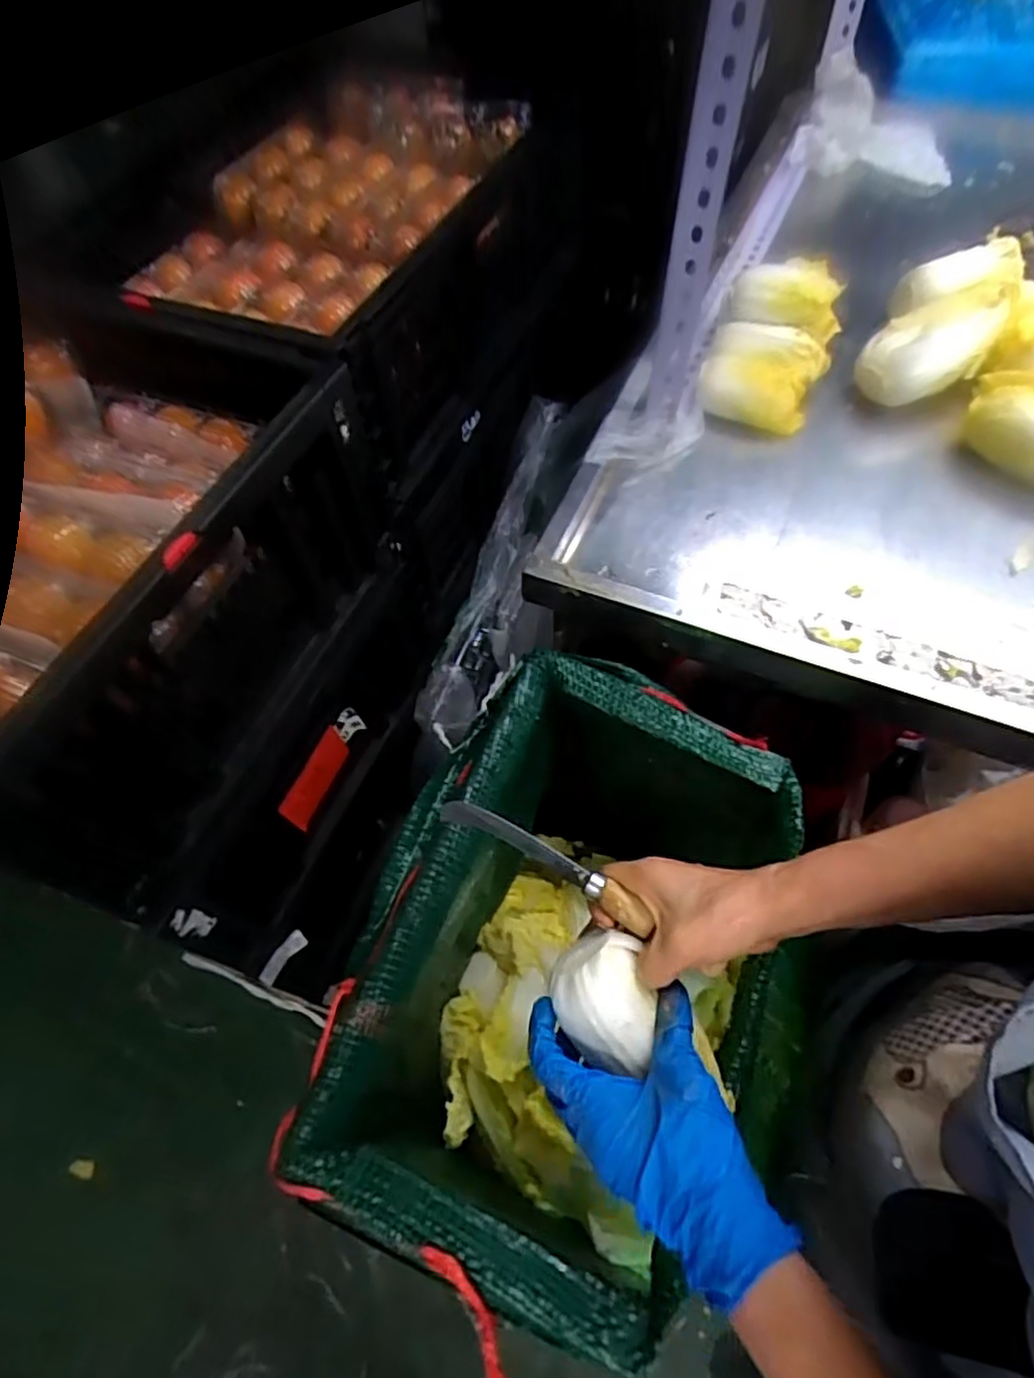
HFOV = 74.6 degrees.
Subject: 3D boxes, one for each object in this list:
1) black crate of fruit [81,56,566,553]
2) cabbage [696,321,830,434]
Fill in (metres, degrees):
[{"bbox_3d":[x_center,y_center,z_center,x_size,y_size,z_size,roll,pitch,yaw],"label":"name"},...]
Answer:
[{"bbox_3d":[-0.190,-0.486,0.826,0.408,0.291,0.599,17,62,12],"label":"black crate of fruit"},{"bbox_3d":[0.246,-0.312,0.682,0.117,0.058,0.094,14,61,11],"label":"cabbage"}]

